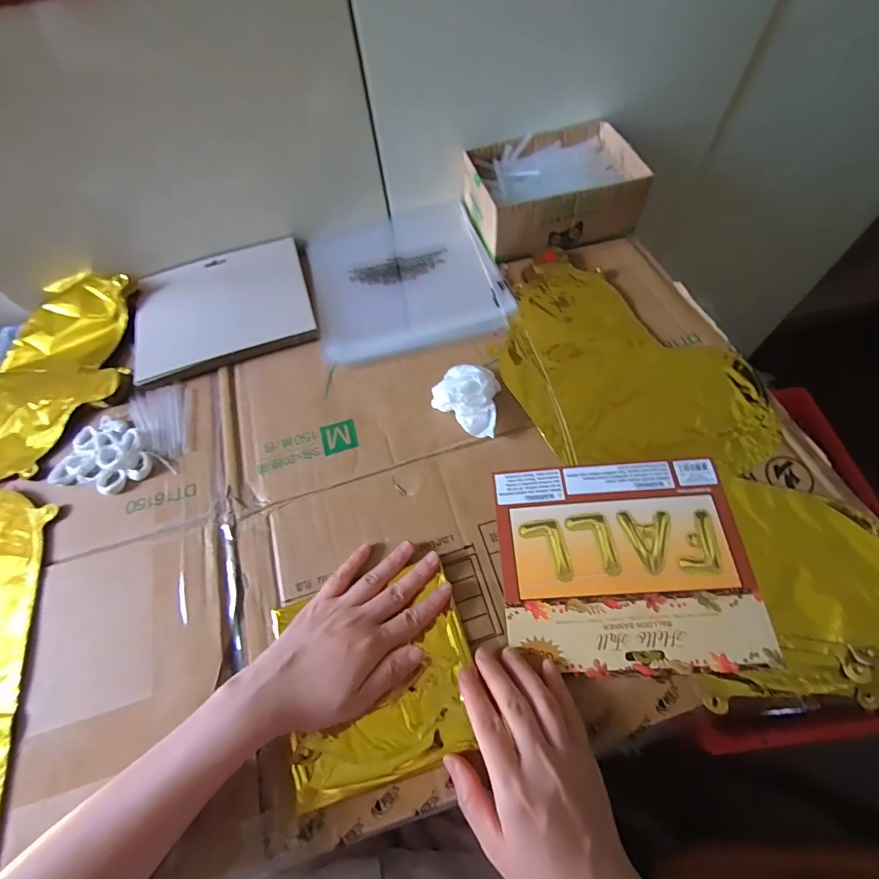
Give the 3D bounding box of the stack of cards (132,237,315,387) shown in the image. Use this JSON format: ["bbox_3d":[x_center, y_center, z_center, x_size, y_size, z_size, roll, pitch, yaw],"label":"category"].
[{"bbox_3d":[-0.245,-0.153,0.479,0.191,0.019,0.170,-18,63,-5],"label":"stack of cards"}]

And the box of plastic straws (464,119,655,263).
[{"bbox_3d":[0.137,-0.303,0.513,0.194,0.061,0.142,-14,63,-3],"label":"box of plastic straws"}]

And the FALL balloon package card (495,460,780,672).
[{"bbox_3d":[0.147,0.096,0.342,0.190,0.007,0.160,-3,63,2],"label":"FALL balloon package card"}]

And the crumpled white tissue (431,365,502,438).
[{"bbox_3d":[0.029,-0.040,0.402,0.066,0.029,0.058,22,67,14],"label":"crumpled white tissue"}]

